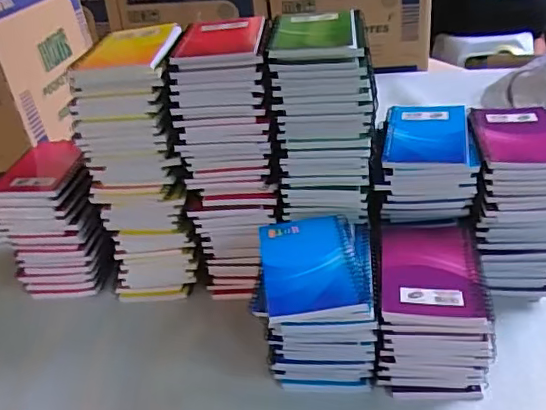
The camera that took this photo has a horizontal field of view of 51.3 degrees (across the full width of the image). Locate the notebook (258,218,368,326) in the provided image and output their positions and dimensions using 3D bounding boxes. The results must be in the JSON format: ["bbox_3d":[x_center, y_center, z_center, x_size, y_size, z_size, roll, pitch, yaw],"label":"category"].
[{"bbox_3d":[0.034,0.052,0.512,0.086,0.014,0.123,-7,31,0],"label":"notebook"}]

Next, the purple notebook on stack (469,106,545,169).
[{"bbox_3d":[0.252,-0.074,0.576,0.087,0.008,0.119,0,31,10],"label":"purple notebook on stack"}]

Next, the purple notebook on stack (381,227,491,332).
[{"bbox_3d":[0.142,0.060,0.511,0.086,0.018,0.131,1,31,12],"label":"purple notebook on stack"}]

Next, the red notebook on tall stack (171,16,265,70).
[{"bbox_3d":[-0.051,-0.165,0.578,0.084,0.017,0.117,-3,31,4],"label":"red notebook on tall stack"}]

